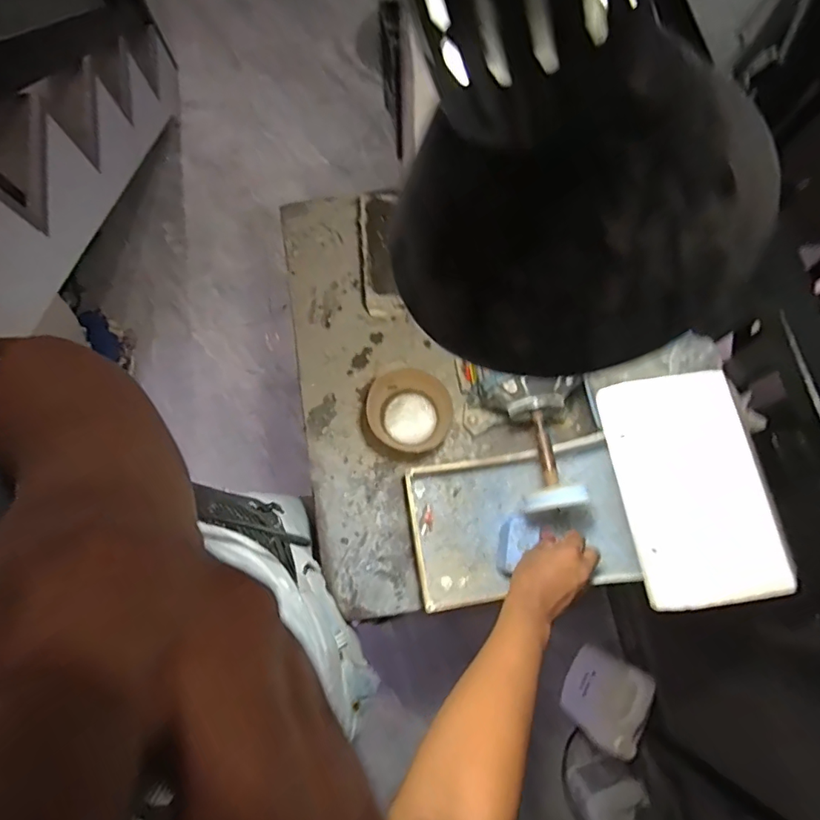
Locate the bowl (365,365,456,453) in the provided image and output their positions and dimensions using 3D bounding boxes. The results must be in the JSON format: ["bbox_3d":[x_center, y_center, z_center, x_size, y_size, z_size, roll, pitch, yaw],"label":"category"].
[{"bbox_3d":[0.001,0.003,0.745,0.122,0.073,0.116,0,75,0],"label":"bowl"}]

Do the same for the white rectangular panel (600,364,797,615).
[{"bbox_3d":[0.238,0.064,0.420,0.110,0.016,0.191,-13,73,13],"label":"white rectangular panel"}]

